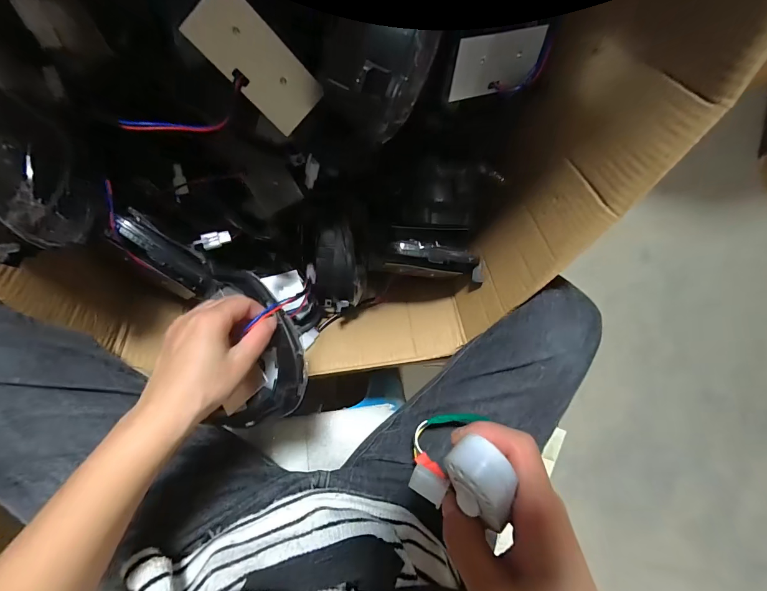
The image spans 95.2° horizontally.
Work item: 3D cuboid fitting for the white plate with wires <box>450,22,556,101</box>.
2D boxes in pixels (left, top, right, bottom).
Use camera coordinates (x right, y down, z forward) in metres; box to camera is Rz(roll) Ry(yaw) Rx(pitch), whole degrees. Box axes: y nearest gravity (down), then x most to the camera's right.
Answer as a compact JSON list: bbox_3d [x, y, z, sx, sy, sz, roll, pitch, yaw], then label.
[{"bbox_3d":[0.108,-0.211,0.319,0.106,0.051,0.004,-23,57,-20],"label":"white plate with wires"}]

